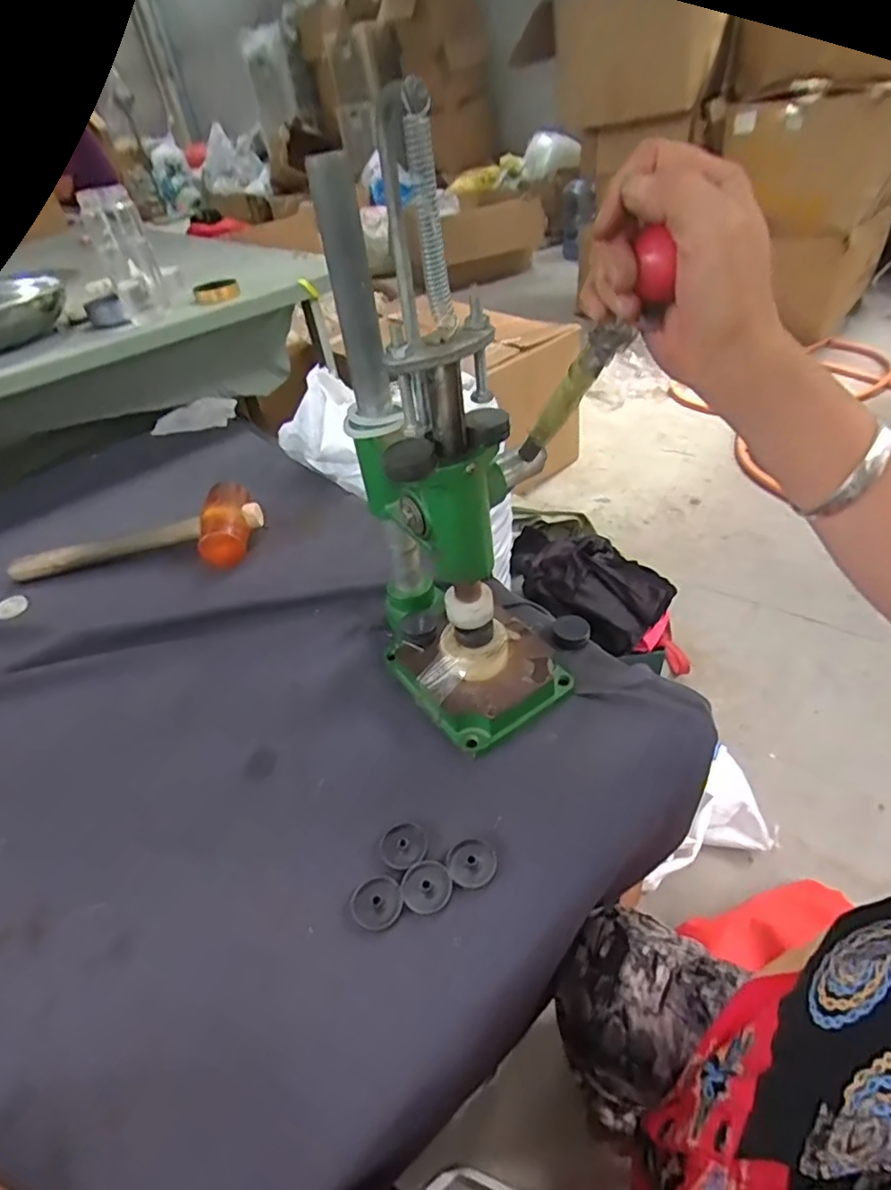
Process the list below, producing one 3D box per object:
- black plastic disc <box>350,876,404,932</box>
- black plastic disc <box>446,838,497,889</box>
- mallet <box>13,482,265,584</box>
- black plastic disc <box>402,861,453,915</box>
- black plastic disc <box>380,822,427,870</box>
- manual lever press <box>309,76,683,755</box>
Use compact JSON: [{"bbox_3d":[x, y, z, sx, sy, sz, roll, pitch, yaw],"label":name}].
[{"bbox_3d":[-0.046,0.204,0.396,0.033,0.004,0.033,-4,40,4],"label":"black plastic disc"},{"bbox_3d":[0.018,0.183,0.409,0.033,0.004,0.031,-4,40,4],"label":"black plastic disc"},{"bbox_3d":[-0.375,-0.074,0.734,0.305,0.055,0.108,-6,40,1],"label":"mallet"},{"bbox_3d":[-0.013,0.195,0.400,0.034,0.004,0.031,-4,40,4],"label":"black plastic disc"},{"bbox_3d":[-0.030,0.176,0.420,0.032,0.004,0.031,-4,40,4],"label":"black plastic disc"},{"bbox_3d":[0.020,-0.081,0.420,0.232,0.397,0.120,21,43,35],"label":"manual lever press"}]

